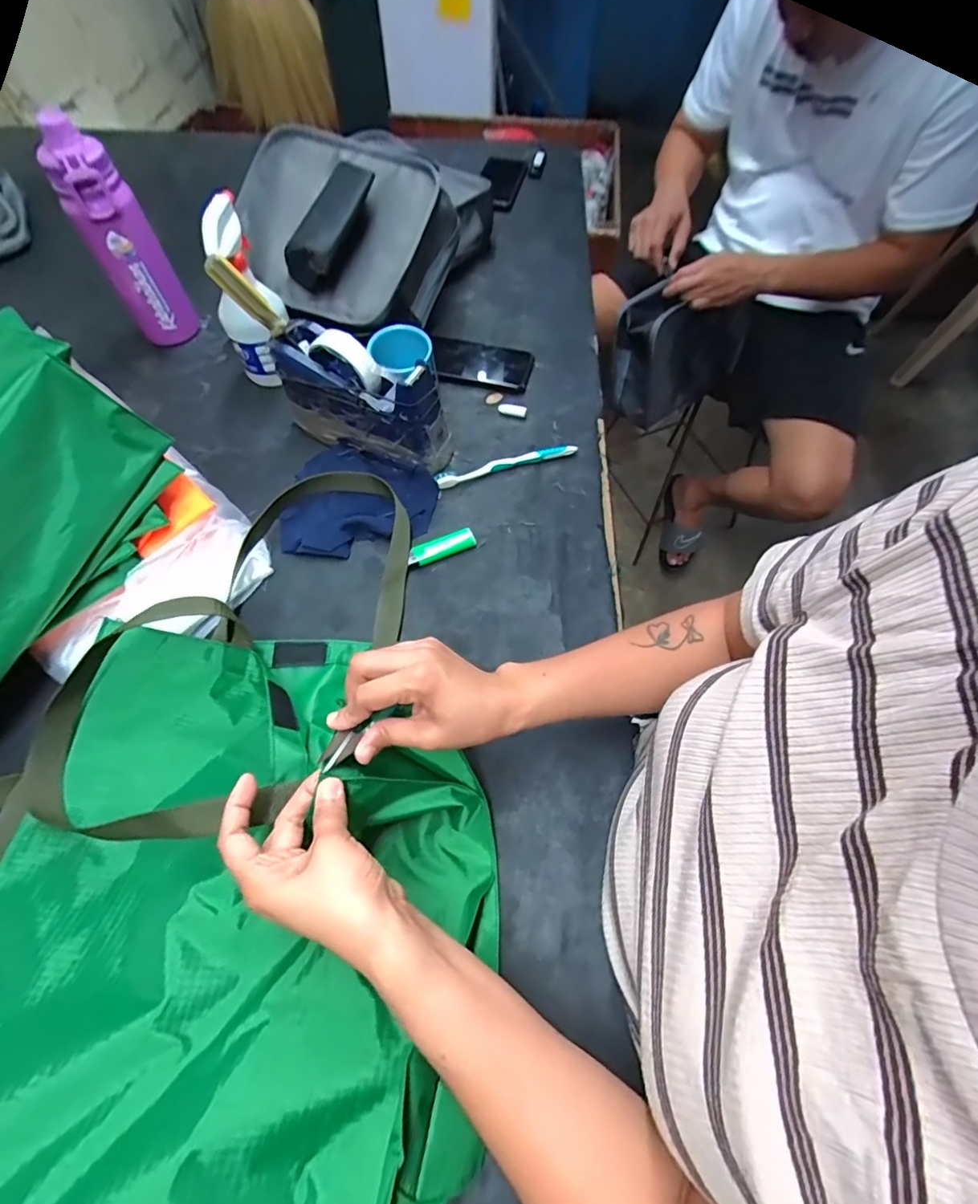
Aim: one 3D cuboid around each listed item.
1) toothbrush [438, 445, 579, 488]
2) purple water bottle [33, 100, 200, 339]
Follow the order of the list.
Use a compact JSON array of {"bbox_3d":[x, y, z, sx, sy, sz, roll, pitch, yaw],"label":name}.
[{"bbox_3d":[0.020,-0.165,0.604,0.171,0.018,0.023,-15,63,-8],"label":"toothbrush"},{"bbox_3d":[-0.451,-0.442,0.631,0.064,0.224,0.061,14,63,7],"label":"purple water bottle"}]

